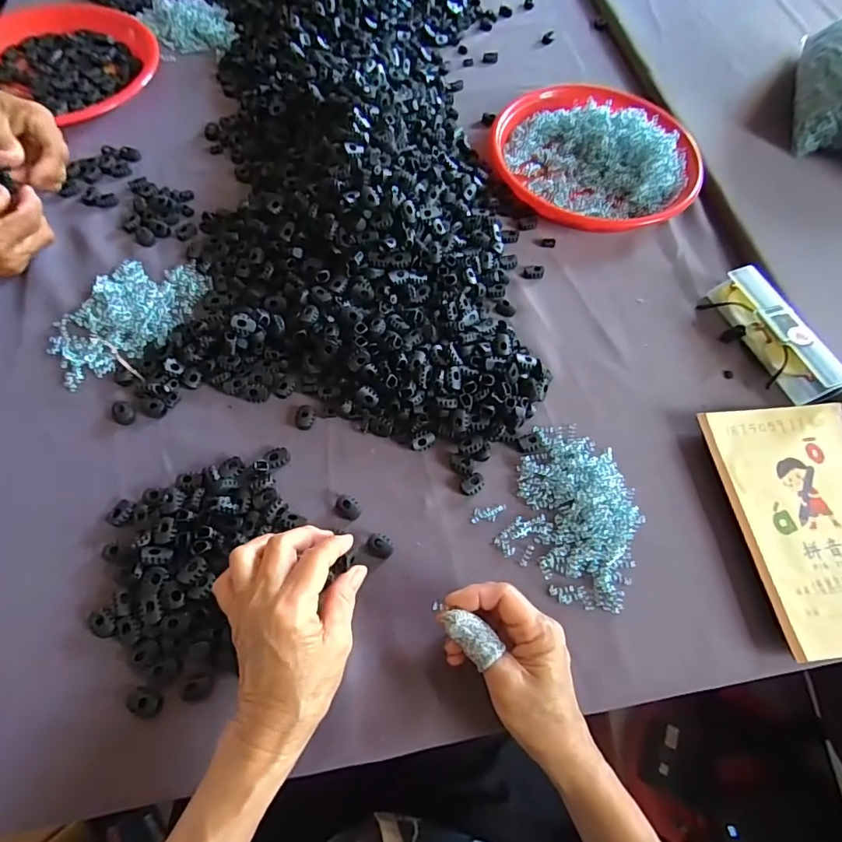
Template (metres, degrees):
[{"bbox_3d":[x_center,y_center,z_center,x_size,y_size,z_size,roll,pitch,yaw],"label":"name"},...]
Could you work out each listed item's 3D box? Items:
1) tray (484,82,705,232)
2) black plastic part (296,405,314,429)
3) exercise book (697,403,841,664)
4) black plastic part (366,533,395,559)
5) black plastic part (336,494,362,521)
[{"bbox_3d":[0.214,-0.330,0.596,0.228,0.044,0.228,-30,69,-16],"label":"tray"},{"bbox_3d":[-0.105,-0.004,0.442,0.016,0.008,0.023,-2,64,-4],"label":"black plastic part"},{"bbox_3d":[0.338,0.084,0.417,0.139,0.015,0.205,-4,64,-5],"label":"exercise book"},{"bbox_3d":[-0.033,0.101,0.396,0.022,0.010,0.018,21,65,7],"label":"black plastic part"},{"bbox_3d":[-0.061,0.073,0.410,0.023,0.007,0.018,38,68,14],"label":"black plastic part"}]

